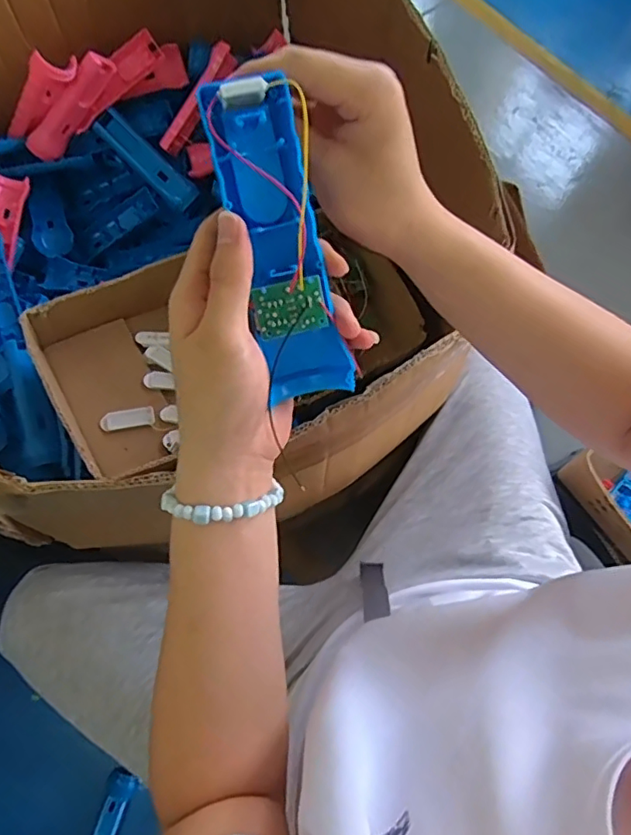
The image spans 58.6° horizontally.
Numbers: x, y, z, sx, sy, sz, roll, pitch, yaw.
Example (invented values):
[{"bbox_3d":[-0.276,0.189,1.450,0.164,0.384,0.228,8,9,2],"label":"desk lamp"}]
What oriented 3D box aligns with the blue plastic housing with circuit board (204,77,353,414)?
[{"bbox_3d":[-0.016,-0.083,0.281,0.043,0.024,0.152,-15,108,-7],"label":"blue plastic housing with circuit board"}]

